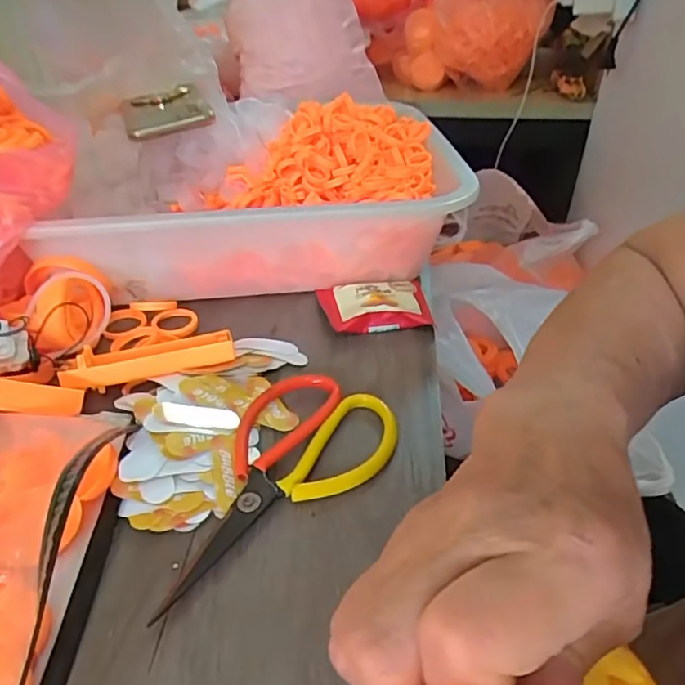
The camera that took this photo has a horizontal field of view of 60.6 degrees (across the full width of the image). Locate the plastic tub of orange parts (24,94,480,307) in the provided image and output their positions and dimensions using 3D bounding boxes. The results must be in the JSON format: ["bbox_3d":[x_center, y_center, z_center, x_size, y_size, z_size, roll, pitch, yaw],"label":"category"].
[{"bbox_3d":[-0.062,-0.125,0.517,0.321,0.097,0.209,-4,37,-6],"label":"plastic tub of orange parts"}]

